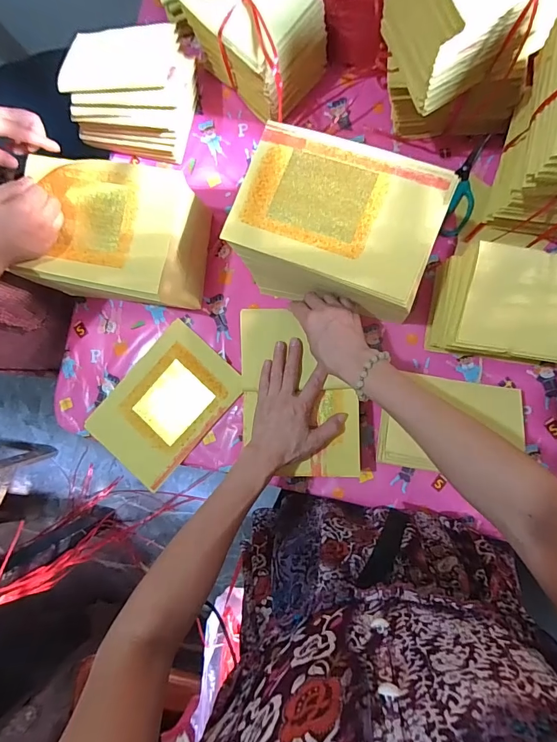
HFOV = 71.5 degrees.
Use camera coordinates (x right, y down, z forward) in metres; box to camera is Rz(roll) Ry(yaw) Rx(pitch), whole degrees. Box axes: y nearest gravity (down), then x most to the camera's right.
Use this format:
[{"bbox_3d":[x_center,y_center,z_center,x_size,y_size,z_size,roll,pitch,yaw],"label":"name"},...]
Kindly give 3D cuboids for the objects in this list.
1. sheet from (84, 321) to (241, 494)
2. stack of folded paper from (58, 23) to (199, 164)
[{"bbox_3d":[-0.184,0.054,0.626,0.157,0.008,0.233,41,91,7],"label":"sheet"},{"bbox_3d":[-0.220,-0.427,0.605,0.171,0.118,0.143,8,84,5],"label":"stack of folded paper"}]

